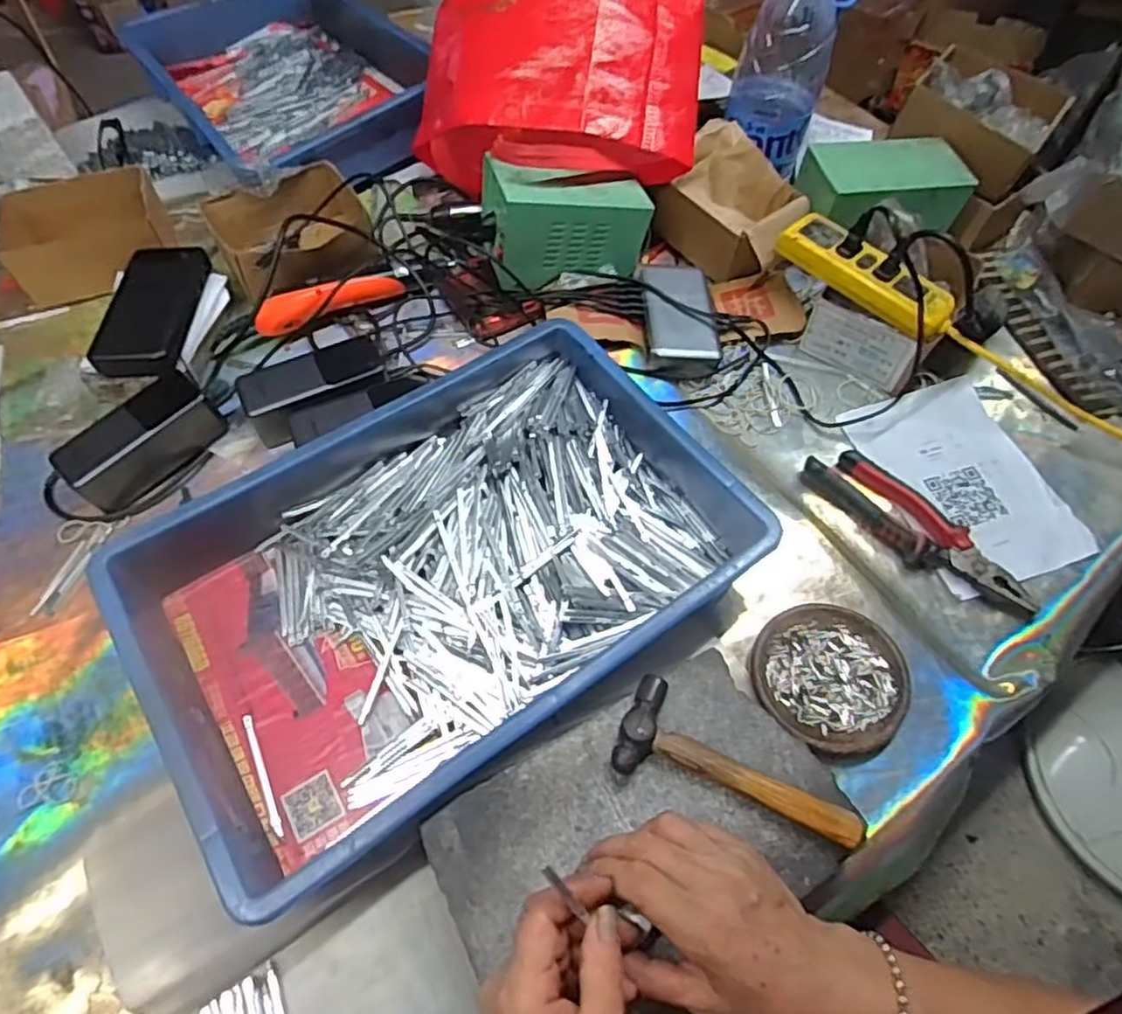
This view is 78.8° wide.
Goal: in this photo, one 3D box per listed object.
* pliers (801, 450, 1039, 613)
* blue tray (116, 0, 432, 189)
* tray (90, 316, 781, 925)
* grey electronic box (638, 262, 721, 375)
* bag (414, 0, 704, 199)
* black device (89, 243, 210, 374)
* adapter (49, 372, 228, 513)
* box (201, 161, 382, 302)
[{"bbox_3d":[0.318,0.018,0.612,0.060,0.016,0.209,-39,67,-22],"label":"pliers"},{"bbox_3d":[-0.349,-0.560,0.899,0.299,0.084,0.444,-33,65,-20],"label":"blue tray"},{"bbox_3d":[-0.090,0.048,0.542,0.437,0.078,0.297,-32,64,-19],"label":"tray"},{"bbox_3d":[0.124,-0.200,0.727,0.073,0.040,0.129,-1,58,-3],"label":"grey electronic box"},{"bbox_3d":[0.007,-0.484,0.706,0.320,0.207,0.258,-7,59,-7],"label":"bag"},{"bbox_3d":[-0.401,-0.196,0.670,0.074,0.026,0.155,2,58,-1],"label":"black device"},{"bbox_3d":[-0.375,-0.059,0.616,0.056,0.055,0.128,38,65,19],"label":"adapter"},{"bbox_3d":[-0.288,-0.294,0.731,0.152,0.078,0.142,-25,62,-16],"label":"box"}]

